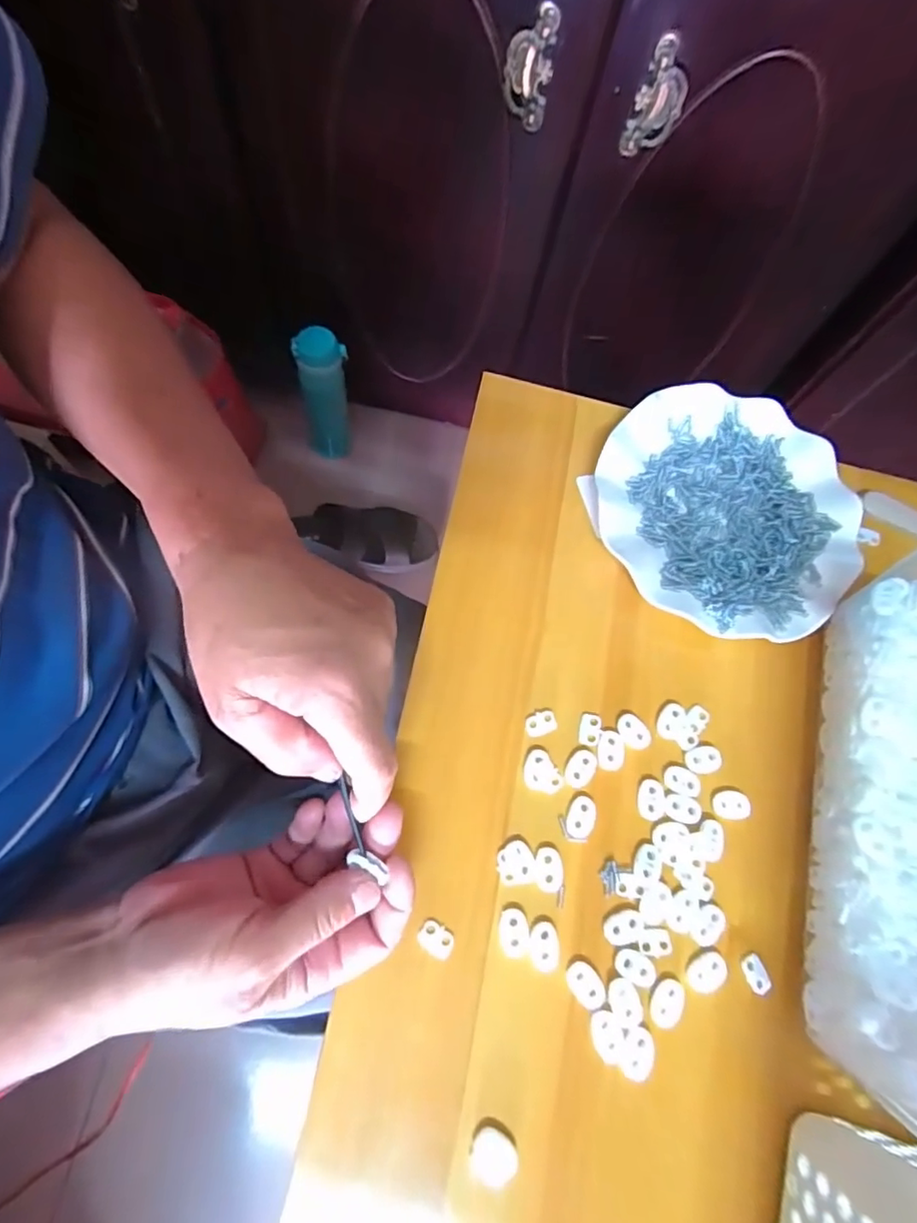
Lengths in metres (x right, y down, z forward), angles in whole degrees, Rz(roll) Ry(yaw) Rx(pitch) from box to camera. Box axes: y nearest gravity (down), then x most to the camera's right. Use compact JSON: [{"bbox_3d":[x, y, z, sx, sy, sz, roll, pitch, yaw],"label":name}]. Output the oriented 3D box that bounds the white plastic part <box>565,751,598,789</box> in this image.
[{"bbox_3d":[0.073,0.094,0.342,0.016,0.004,0.023,33,71,4],"label":"white plastic part"}]

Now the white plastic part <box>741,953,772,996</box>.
[{"bbox_3d":[0.168,0.204,0.322,0.012,0.004,0.019,-18,75,-12],"label":"white plastic part"}]

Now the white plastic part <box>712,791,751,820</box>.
[{"bbox_3d":[0.165,0.117,0.345,0.022,0.004,0.016,3,72,-6],"label":"white plastic part"}]

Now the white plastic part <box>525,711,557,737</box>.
[{"bbox_3d":[0.050,0.068,0.348,0.020,0.004,0.013,-25,77,-14],"label":"white plastic part"}]

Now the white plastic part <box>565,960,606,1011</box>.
[{"bbox_3d":[0.069,0.201,0.307,0.016,0.004,0.024,-41,81,-17],"label":"white plastic part"}]

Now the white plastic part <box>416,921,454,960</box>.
[{"bbox_3d":[-0.012,0.177,0.308,0.019,0.004,0.014,32,71,4],"label":"white plastic part"}]

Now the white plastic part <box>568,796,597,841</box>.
[{"bbox_3d":[0.072,0.120,0.333,0.016,0.004,0.023,20,71,-1],"label":"white plastic part"}]

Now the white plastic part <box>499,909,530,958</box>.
[{"bbox_3d":[0.030,0.175,0.311,0.017,0.004,0.023,1,72,-7],"label":"white plastic part"}]

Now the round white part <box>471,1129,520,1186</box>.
[{"bbox_3d":[0.017,0.268,0.281,0.022,0.006,0.021,2,72,-7],"label":"round white part"}]

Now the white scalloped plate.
[{"bbox_3d":[0.186,-0.072,0.397,0.178,0.018,0.178,2,72,-7],"label":"white scalloped plate"}]

